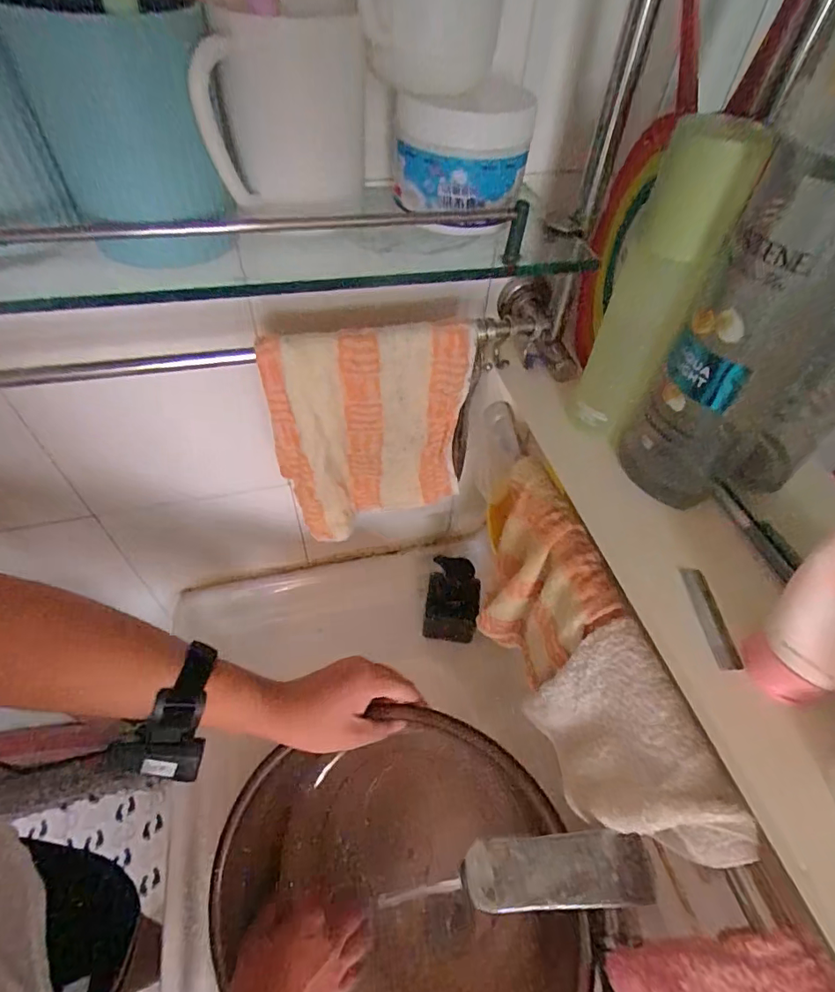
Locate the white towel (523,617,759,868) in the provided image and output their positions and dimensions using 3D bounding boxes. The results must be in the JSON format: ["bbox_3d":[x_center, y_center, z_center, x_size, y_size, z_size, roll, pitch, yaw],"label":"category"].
[{"bbox_3d":[0.142,0.180,0.347,0.048,0.139,0.132,-12,54,-13],"label":"white towel"}]

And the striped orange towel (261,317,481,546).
[{"bbox_3d":[-0.037,-0.048,0.422,0.158,0.193,0.047,-13,54,-13],"label":"striped orange towel"}]

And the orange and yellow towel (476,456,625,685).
[{"bbox_3d":[0.097,0.080,0.446,0.059,0.174,0.153,-9,53,-11],"label":"orange and yellow towel"}]

